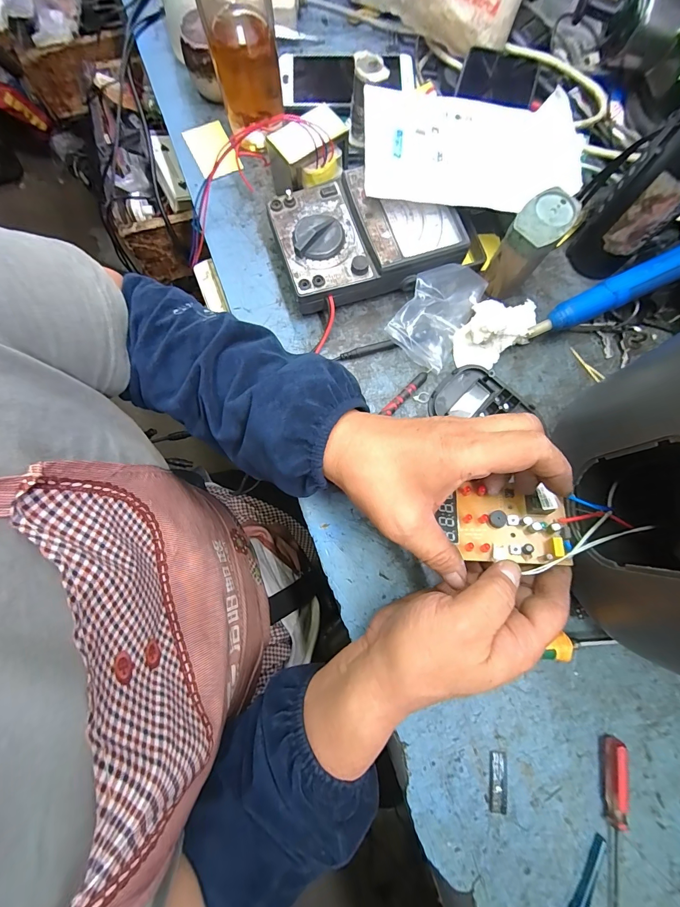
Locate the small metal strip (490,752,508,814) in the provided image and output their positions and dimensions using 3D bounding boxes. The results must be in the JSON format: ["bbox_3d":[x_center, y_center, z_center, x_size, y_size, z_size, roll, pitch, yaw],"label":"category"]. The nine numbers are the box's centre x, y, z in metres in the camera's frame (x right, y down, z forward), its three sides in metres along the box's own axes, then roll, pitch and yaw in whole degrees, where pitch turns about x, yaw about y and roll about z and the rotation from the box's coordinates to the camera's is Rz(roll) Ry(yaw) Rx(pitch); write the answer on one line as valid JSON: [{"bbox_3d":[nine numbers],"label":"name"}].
[{"bbox_3d":[0.122,0.253,0.273,0.014,0.004,0.041,5,79,1],"label":"small metal strip"}]

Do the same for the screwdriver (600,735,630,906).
[{"bbox_3d":[0.204,0.279,0.262,0.012,0.013,0.121,6,79,2],"label":"screwdriver"}]

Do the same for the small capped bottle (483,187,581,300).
[{"bbox_3d":[0.171,-0.186,0.328,0.038,0.080,0.060,39,81,8],"label":"small capped bottle"}]

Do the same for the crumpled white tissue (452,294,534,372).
[{"bbox_3d":[0.146,-0.115,0.338,0.066,0.033,0.063,11,79,3],"label":"crumpled white tissue"}]

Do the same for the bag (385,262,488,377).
[{"bbox_3d":[0.092,-0.134,0.335,0.060,0.040,0.104,30,80,6],"label":"bag"}]

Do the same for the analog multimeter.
[{"bbox_3d":[0.024,-0.207,0.344,0.171,0.047,0.117,-19,79,-4],"label":"analog multimeter"}]

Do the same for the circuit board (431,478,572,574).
[{"bbox_3d":[0.121,0.052,0.263,0.086,0.022,0.055,5,77,10],"label":"circuit board"}]

